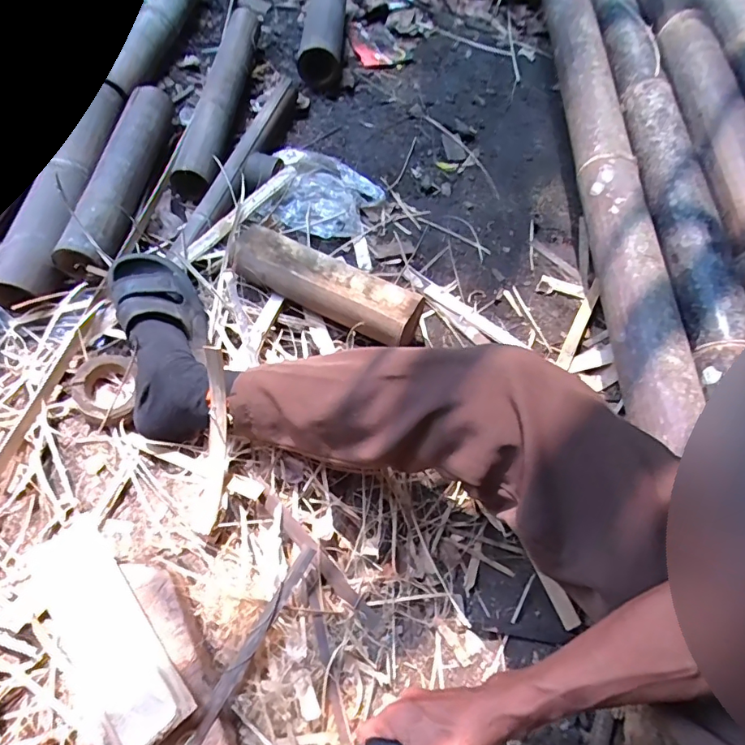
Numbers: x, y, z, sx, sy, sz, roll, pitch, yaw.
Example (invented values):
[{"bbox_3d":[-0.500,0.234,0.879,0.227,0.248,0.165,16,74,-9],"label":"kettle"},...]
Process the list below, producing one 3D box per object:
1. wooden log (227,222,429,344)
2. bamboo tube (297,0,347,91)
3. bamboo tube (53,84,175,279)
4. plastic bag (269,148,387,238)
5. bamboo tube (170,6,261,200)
[{"bbox_3d":[-0.069,-0.127,0.698,0.295,0.052,0.081,28,64,12],"label":"wooden log"},{"bbox_3d":[-0.102,-0.743,1.020,0.084,0.102,0.339,2,63,-2],"label":"bamboo tube"},{"bbox_3d":[-0.410,-0.320,0.790,0.076,0.089,0.403,3,62,0],"label":"bamboo tube"},{"bbox_3d":[-0.081,-0.324,0.857,0.202,0.039,0.190,-2,63,-4],"label":"plastic bag"},{"bbox_3d":[-0.286,-0.535,0.928,0.084,0.077,0.497,6,63,0],"label":"bamboo tube"}]

